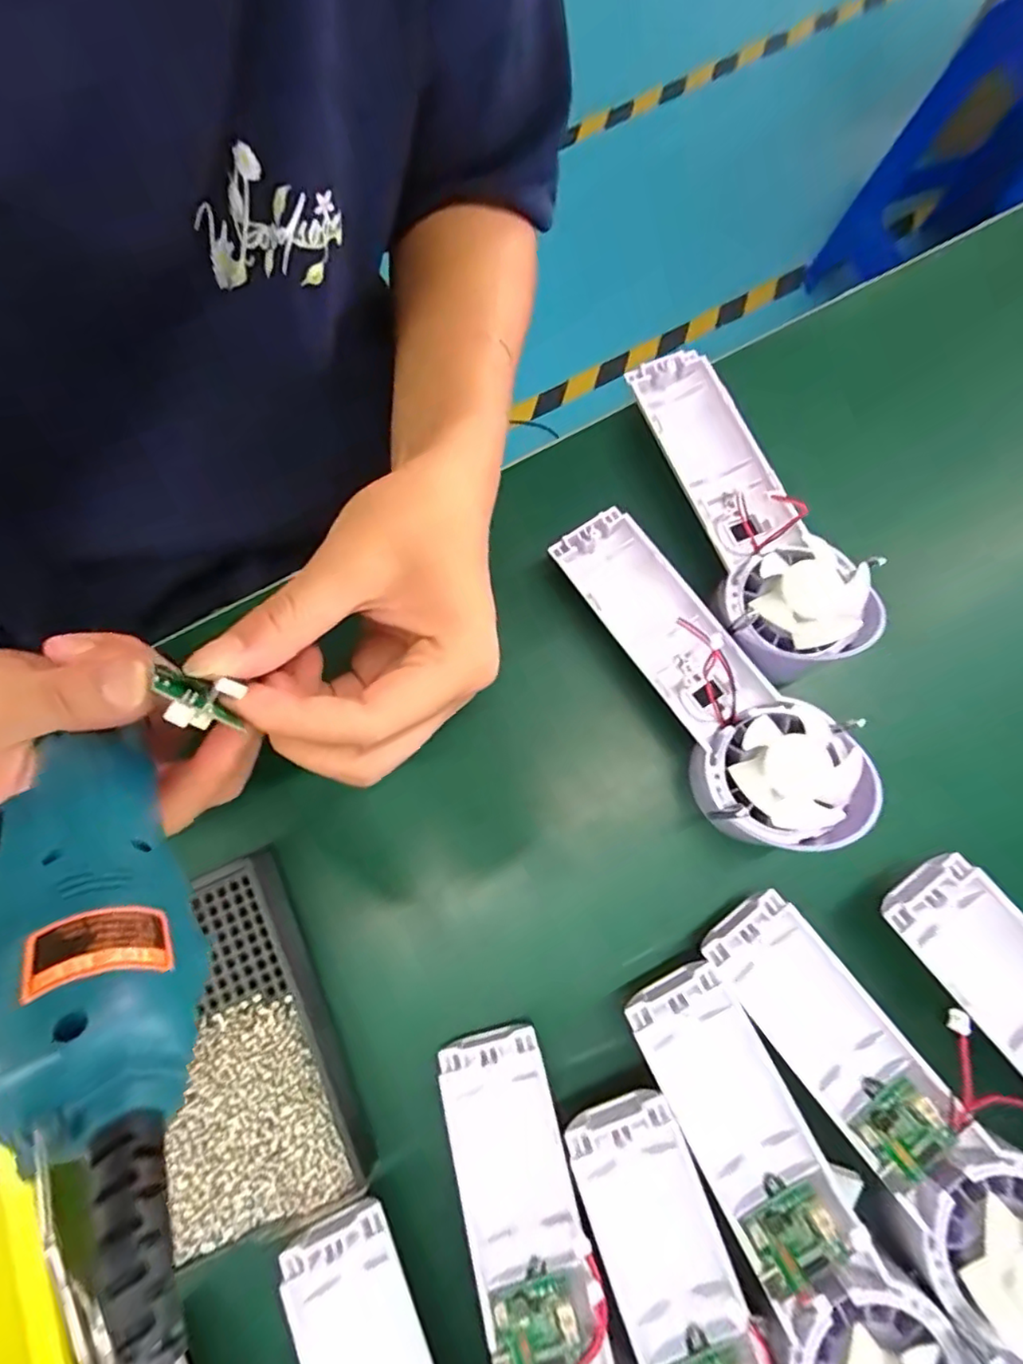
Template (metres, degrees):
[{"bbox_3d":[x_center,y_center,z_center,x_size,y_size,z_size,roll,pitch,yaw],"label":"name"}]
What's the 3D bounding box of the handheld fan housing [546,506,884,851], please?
[{"bbox_3d":[0.087,-0.007,0.272,0.063,0.045,0.175,-30,78,-7],"label":"handheld fan housing"}]

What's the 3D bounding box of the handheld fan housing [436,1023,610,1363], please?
[{"bbox_3d":[0.014,0.225,0.216,0.060,0.046,0.173,-10,77,-2],"label":"handheld fan housing"}]

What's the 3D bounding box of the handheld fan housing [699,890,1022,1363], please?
[{"bbox_3d":[0.143,0.166,0.227,0.058,0.035,0.174,-40,79,-9],"label":"handheld fan housing"}]

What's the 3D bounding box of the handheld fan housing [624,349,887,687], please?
[{"bbox_3d":[0.104,-0.083,0.282,0.059,0.031,0.167,-26,78,-6],"label":"handheld fan housing"}]

